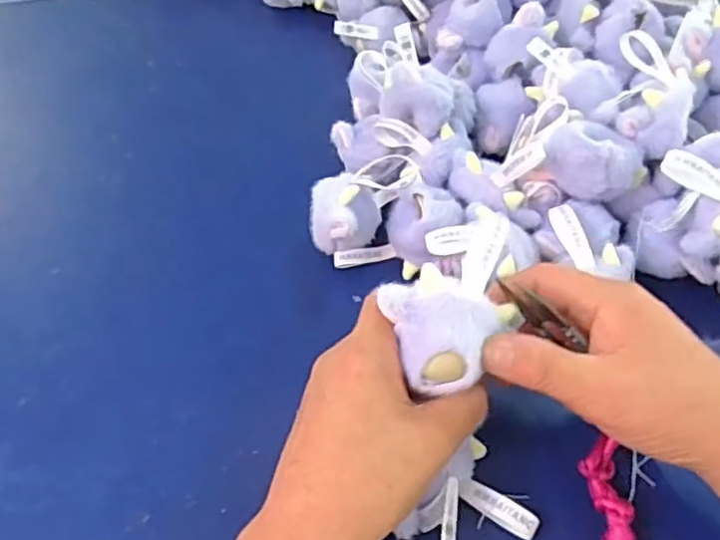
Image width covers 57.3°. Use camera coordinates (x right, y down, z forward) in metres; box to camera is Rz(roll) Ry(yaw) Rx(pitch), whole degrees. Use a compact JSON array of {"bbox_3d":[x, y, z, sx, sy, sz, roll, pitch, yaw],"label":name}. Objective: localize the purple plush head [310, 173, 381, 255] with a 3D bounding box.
[{"bbox_3d":[-0.009,-0.034,0.442,0.046,0.037,0.052,-2,50,1],"label":"purple plush head"}]

